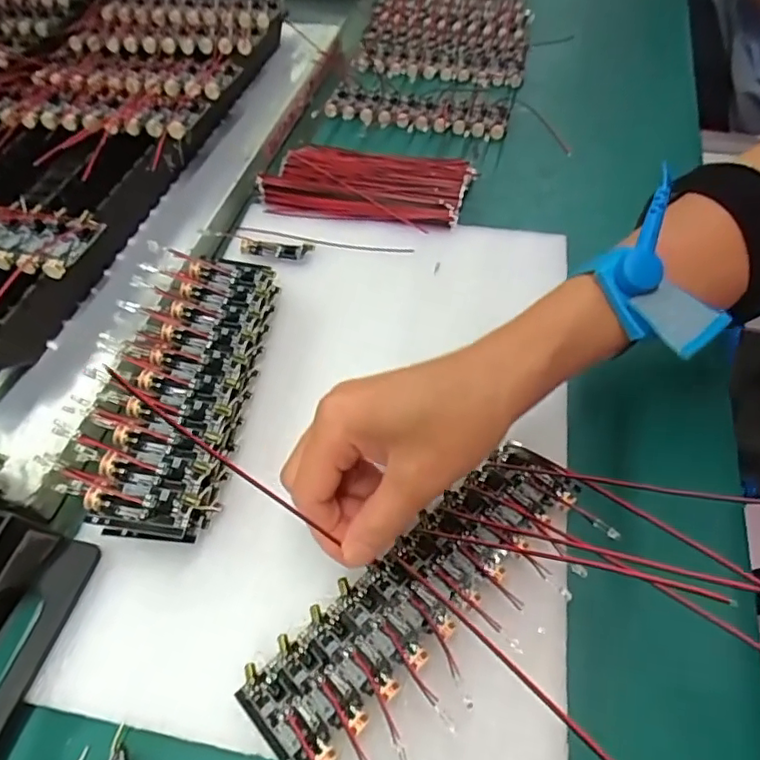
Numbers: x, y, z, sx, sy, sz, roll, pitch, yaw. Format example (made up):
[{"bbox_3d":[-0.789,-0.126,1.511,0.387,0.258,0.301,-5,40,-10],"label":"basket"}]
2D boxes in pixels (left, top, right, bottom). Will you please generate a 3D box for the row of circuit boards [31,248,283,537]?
[{"bbox_3d":[-0.104,0.000,0.296,0.077,0.033,0.163,7,54,7],"label":"row of circuit boards"}]

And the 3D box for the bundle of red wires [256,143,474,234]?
[{"bbox_3d":[-0.010,-0.141,0.415,0.139,0.012,0.079,11,54,9],"label":"bundle of red wires"}]

